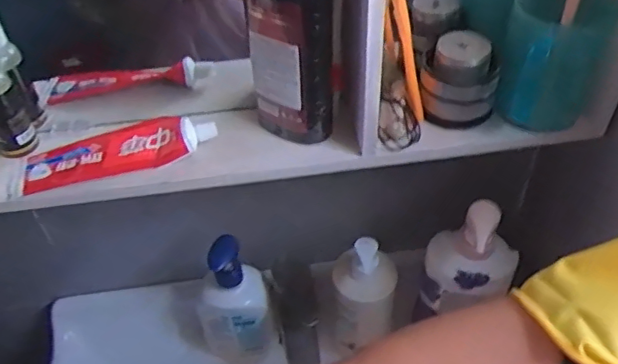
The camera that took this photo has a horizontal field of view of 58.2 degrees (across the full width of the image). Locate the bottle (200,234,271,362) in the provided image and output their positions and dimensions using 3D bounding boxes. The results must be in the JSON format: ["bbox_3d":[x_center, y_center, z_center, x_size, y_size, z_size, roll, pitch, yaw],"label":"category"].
[{"bbox_3d":[-0.088,0.146,0.655,0.083,0.201,0.052,0,45,4],"label":"bottle"}]

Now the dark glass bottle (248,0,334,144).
[{"bbox_3d":[-0.015,-0.122,0.444,0.066,0.199,0.055,-6,45,-2],"label":"dark glass bottle"}]

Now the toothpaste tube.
[{"bbox_3d":[-0.172,-0.032,0.487,0.175,0.031,0.052,-11,45,-7],"label":"toothpaste tube"}]

